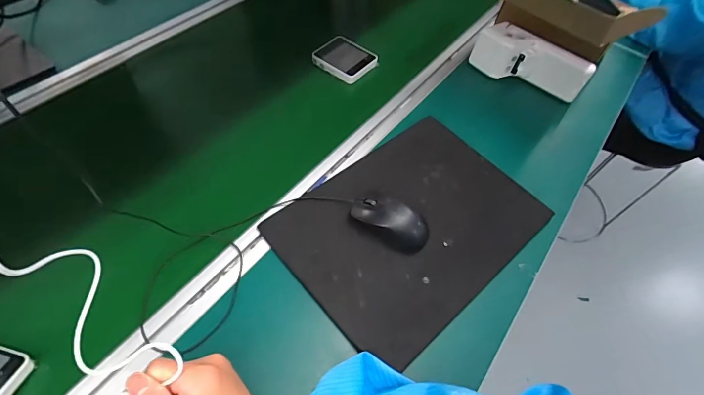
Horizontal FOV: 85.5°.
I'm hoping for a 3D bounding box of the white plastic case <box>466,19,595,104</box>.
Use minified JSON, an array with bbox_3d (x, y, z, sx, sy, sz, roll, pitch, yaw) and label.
[{"bbox_3d":[0.327,-0.248,0.707,0.207,0.084,0.050,27,57,14],"label":"white plastic case"}]

